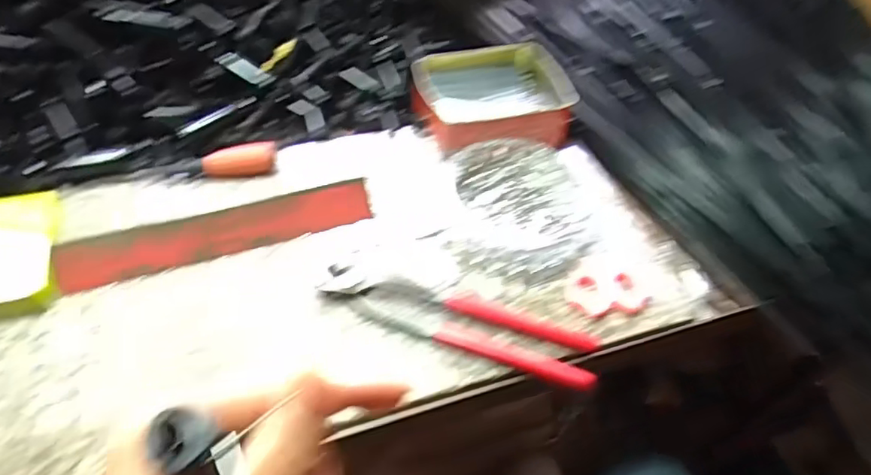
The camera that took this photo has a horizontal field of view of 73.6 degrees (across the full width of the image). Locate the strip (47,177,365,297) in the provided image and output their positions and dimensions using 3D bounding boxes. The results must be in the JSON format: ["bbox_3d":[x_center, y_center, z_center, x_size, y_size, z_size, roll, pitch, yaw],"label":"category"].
[{"bbox_3d":[-0.157,-0.006,0.431,0.220,0.017,0.029,-14,53,-17],"label":"strip"}]

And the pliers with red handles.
[{"bbox_3d":[0.018,0.056,0.409,0.190,0.016,0.048,17,50,8],"label":"pliers with red handles"}]

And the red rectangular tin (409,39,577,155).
[{"bbox_3d":[0.049,-0.131,0.532,0.142,0.039,0.113,-9,52,-14],"label":"red rectangular tin"}]

